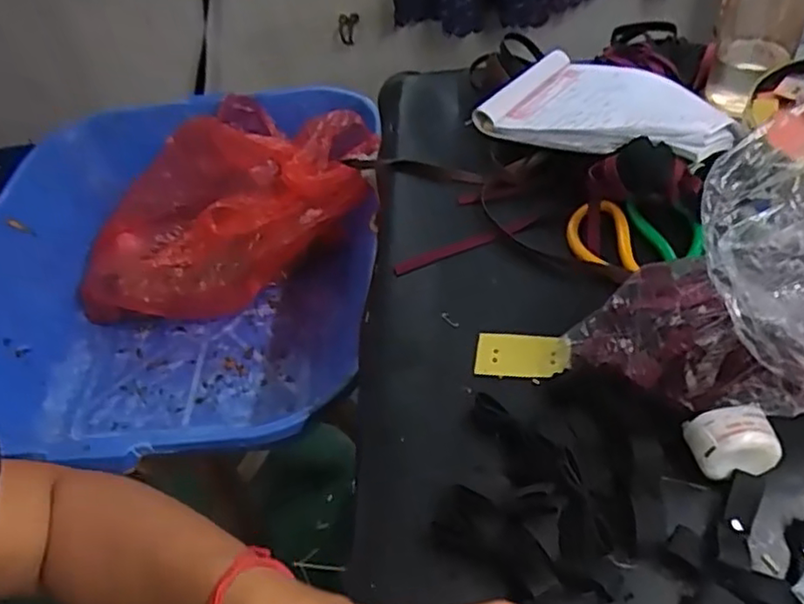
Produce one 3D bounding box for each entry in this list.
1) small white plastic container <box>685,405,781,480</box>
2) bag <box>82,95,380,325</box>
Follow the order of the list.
[{"bbox_3d":[0.195,0.084,0.388,0.046,0.044,0.028,-9,47,3],"label":"small white plastic container"},{"bbox_3d":[-0.242,-0.149,0.922,0.403,0.205,0.300,-7,47,5],"label":"bag"}]

